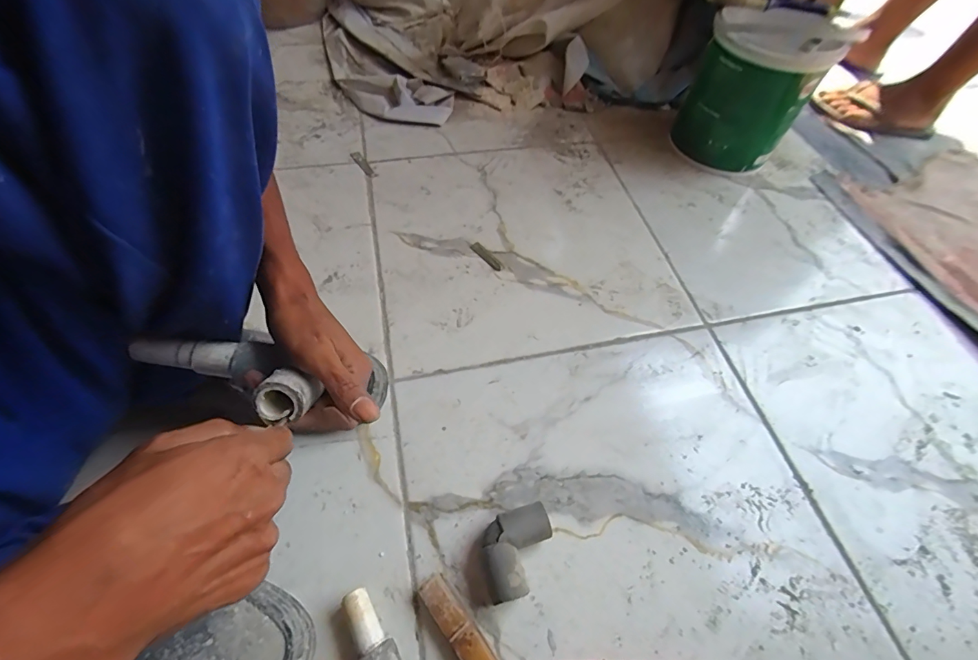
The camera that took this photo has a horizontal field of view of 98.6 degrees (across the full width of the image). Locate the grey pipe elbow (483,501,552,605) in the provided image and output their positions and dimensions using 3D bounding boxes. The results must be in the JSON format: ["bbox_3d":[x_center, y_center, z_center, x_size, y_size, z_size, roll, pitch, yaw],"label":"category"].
[{"bbox_3d":[0.026,0.198,0.378,0.062,0.034,0.066,-11,58,-10],"label":"grey pipe elbow"}]

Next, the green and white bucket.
[{"bbox_3d":[0.402,-0.364,0.653,0.162,0.223,0.149,1,57,-2],"label":"green and white bucket"}]

